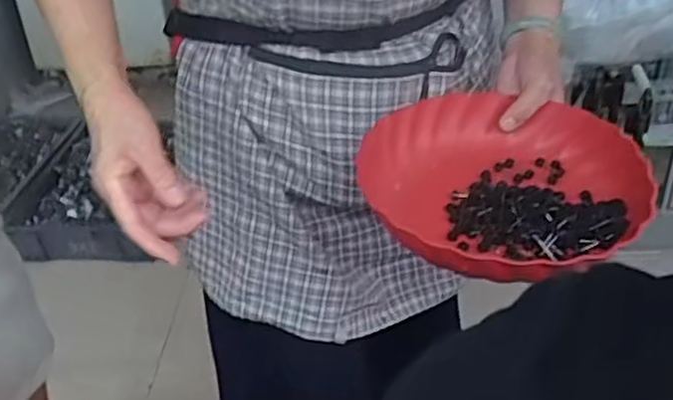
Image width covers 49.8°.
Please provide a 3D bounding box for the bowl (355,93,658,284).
[{"bbox_3d":[0.143,-0.016,0.641,0.249,0.058,0.228,-3,34,2],"label":"bowl"}]

